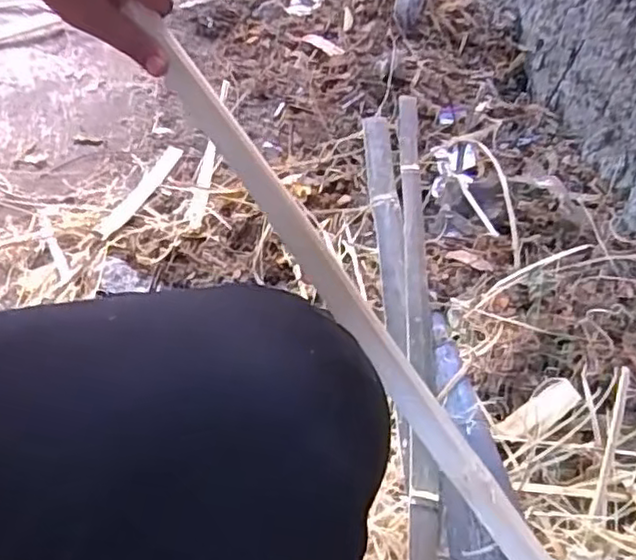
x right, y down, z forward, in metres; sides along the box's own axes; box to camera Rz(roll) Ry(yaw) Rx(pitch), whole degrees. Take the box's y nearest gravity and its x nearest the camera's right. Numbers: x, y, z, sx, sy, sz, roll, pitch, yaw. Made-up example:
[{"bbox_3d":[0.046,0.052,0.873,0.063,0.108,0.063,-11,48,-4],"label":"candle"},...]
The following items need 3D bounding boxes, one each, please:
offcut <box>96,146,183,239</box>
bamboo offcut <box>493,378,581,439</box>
[{"bbox_3d":[-0.261,-0.132,0.978,0.026,0.008,0.198,18,51,12],"label":"offcut"},{"bbox_3d":[0.206,0.125,0.628,0.083,0.007,0.034,-40,50,15],"label":"bamboo offcut"}]

